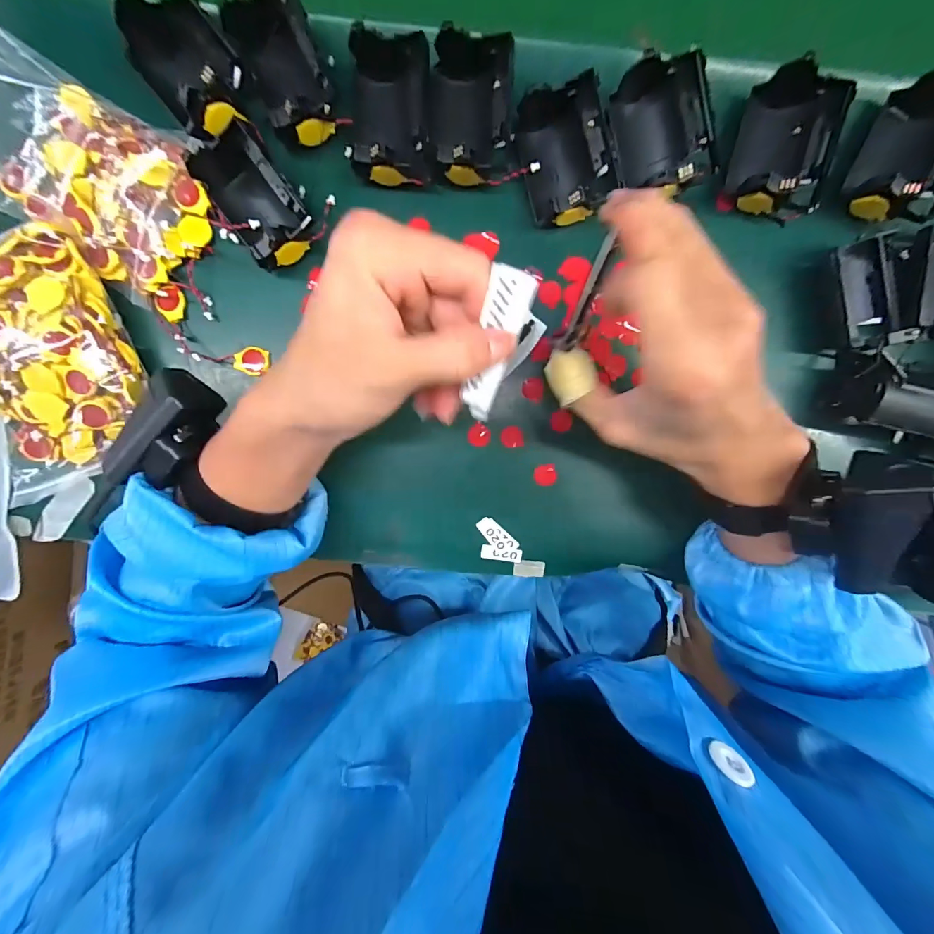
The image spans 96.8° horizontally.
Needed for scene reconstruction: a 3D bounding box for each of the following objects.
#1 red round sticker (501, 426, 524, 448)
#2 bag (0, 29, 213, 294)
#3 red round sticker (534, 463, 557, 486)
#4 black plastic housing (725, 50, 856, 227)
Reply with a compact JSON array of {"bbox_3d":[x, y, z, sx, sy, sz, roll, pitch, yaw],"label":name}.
[{"bbox_3d":[0.033,-0.021,0.298,0.016,0.004,0.016,0,95,-1],"label":"red round sticker"},{"bbox_3d":[-0.252,-0.194,0.254,0.179,0.031,0.097,34,94,-3],"label":"bag"},{"bbox_3d":[0.057,0.006,0.304,0.016,0.004,0.016,0,98,-2],"label":"red round sticker"},{"bbox_3d":[0.204,-0.202,0.265,0.065,0.040,0.073,9,96,-2],"label":"black plastic housing"}]

